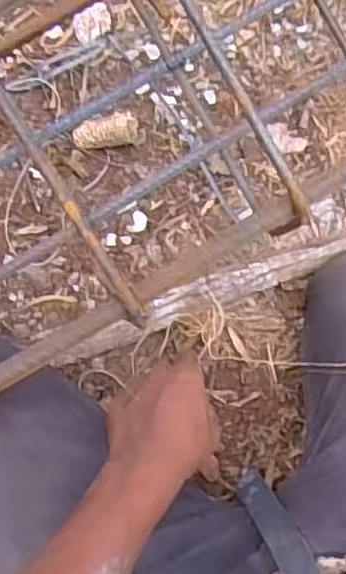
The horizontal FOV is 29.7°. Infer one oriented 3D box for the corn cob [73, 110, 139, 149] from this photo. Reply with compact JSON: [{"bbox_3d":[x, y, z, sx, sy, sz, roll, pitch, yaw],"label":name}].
[{"bbox_3d":[-0.070,-0.163,0.689,0.067,0.027,0.031,-11,86,-3],"label":"corn cob"}]

